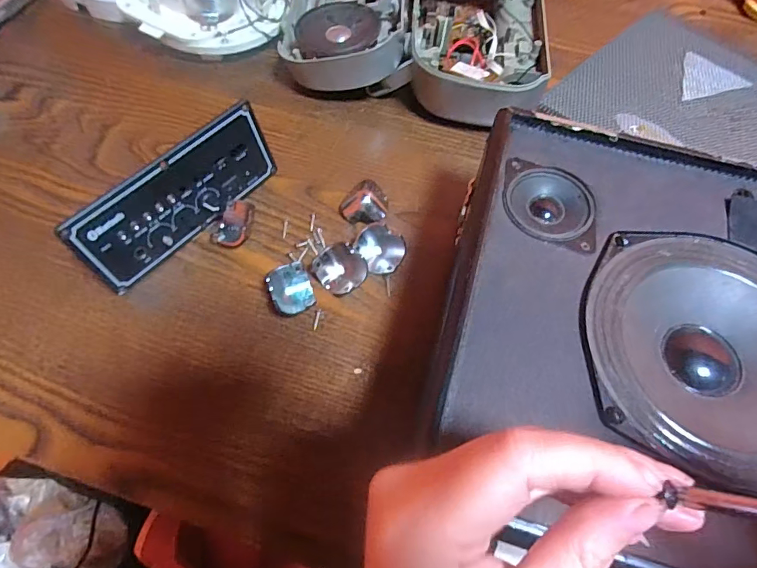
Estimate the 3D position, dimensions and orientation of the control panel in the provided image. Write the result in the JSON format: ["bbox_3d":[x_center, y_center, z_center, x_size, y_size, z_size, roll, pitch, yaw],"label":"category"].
[{"bbox_3d":[-0.133,-0.060,0.317,0.006,0.062,0.147,27,62,31],"label":"control panel"}]

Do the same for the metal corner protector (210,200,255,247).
[{"bbox_3d":[-0.108,-0.043,0.337,0.024,0.015,0.036,9,61,3],"label":"metal corner protector"}]

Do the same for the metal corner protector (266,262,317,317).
[{"bbox_3d":[-0.059,0.004,0.312,0.029,0.020,0.033,-20,64,-13],"label":"metal corner protector"}]

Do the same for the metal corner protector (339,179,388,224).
[{"bbox_3d":[-0.010,-0.065,0.353,0.035,0.017,0.036,1,61,-2],"label":"metal corner protector"}]

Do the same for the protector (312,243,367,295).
[{"bbox_3d":[-0.027,-0.012,0.320,0.033,0.020,0.028,27,63,12],"label":"protector"}]

